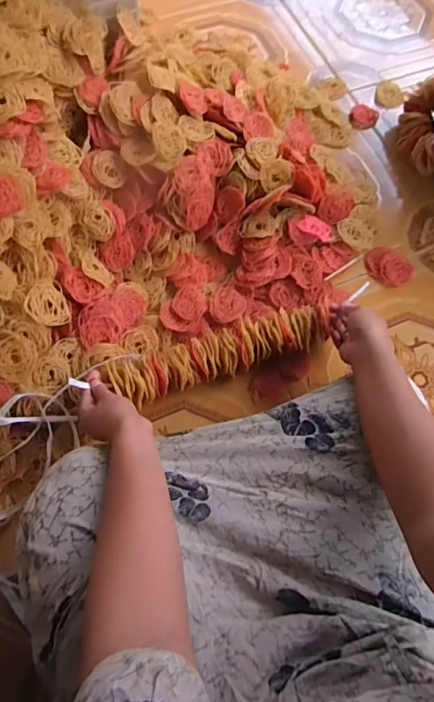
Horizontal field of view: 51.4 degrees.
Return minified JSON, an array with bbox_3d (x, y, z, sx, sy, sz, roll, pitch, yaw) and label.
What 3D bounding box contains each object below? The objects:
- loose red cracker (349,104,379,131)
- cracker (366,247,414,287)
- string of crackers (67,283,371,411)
[{"bbox_3d":[0.298,-0.476,0.917,0.057,0.012,0.071,24,70,9],"label":"loose red cracker"},{"bbox_3d":[0.294,-0.145,0.776,0.084,0.021,0.057,34,72,12],"label":"cracker"},{"bbox_3d":[0.014,-0.007,0.670,0.399,0.066,0.085,-17,70,-9],"label":"string of crackers"}]

